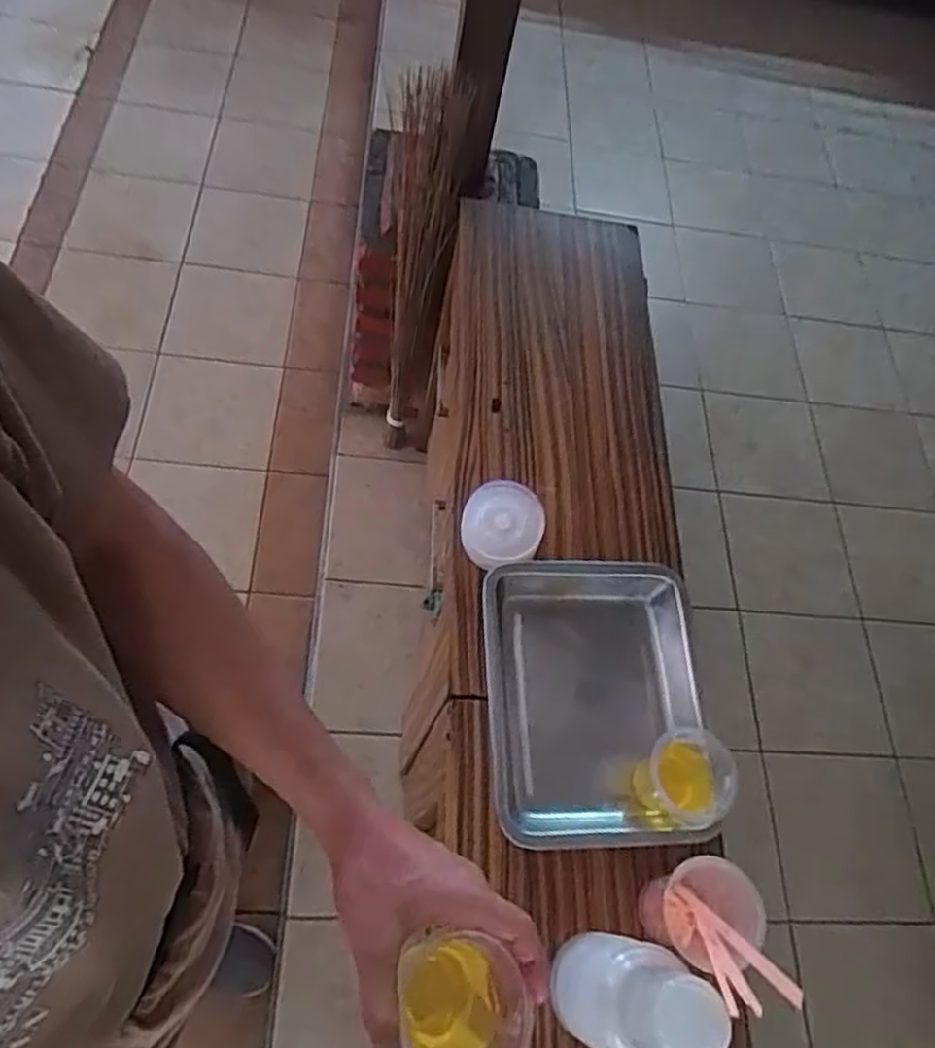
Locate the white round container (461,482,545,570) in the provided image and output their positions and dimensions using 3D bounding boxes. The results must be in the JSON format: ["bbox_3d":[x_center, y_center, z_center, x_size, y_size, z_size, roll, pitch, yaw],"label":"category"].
[{"bbox_3d":[0.040,0.000,0.848,0.094,0.029,0.095,-2,63,-12],"label":"white round container"}]

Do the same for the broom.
[{"bbox_3d":[-0.085,-0.407,1.334,0.123,0.748,0.149,7,62,-7],"label":"broom"}]

